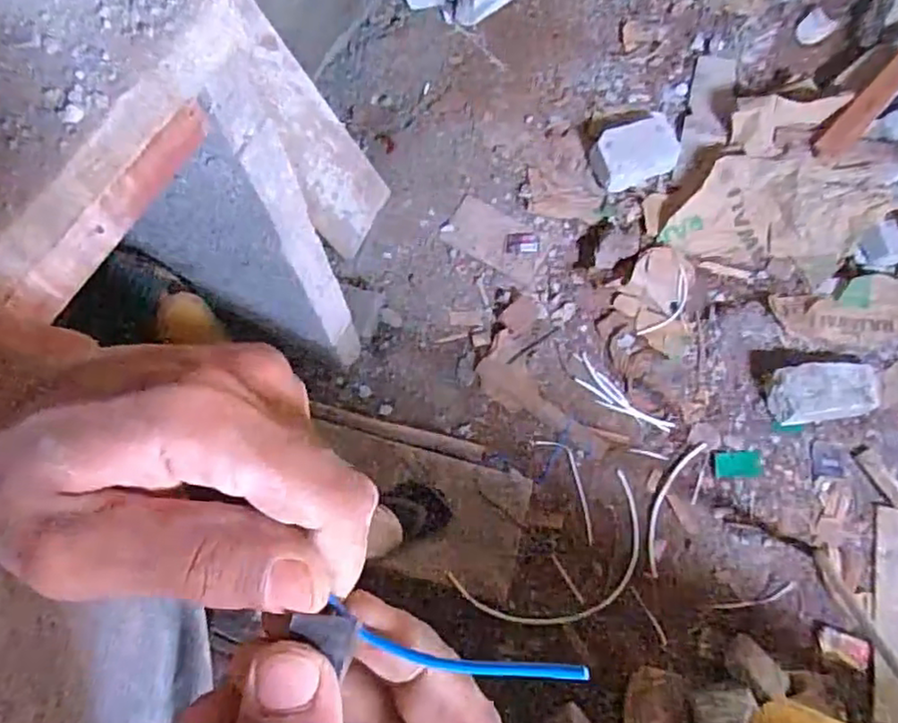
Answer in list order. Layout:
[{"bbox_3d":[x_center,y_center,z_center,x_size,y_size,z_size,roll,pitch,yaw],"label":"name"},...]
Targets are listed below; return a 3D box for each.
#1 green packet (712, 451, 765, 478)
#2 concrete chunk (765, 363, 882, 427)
[{"bbox_3d":[0.601,0.214,1.357,0.098,0.012,0.055,-1,69,2],"label":"green packet"},{"bbox_3d":[0.777,0.061,1.355,0.204,0.050,0.123,-5,69,0],"label":"concrete chunk"}]

